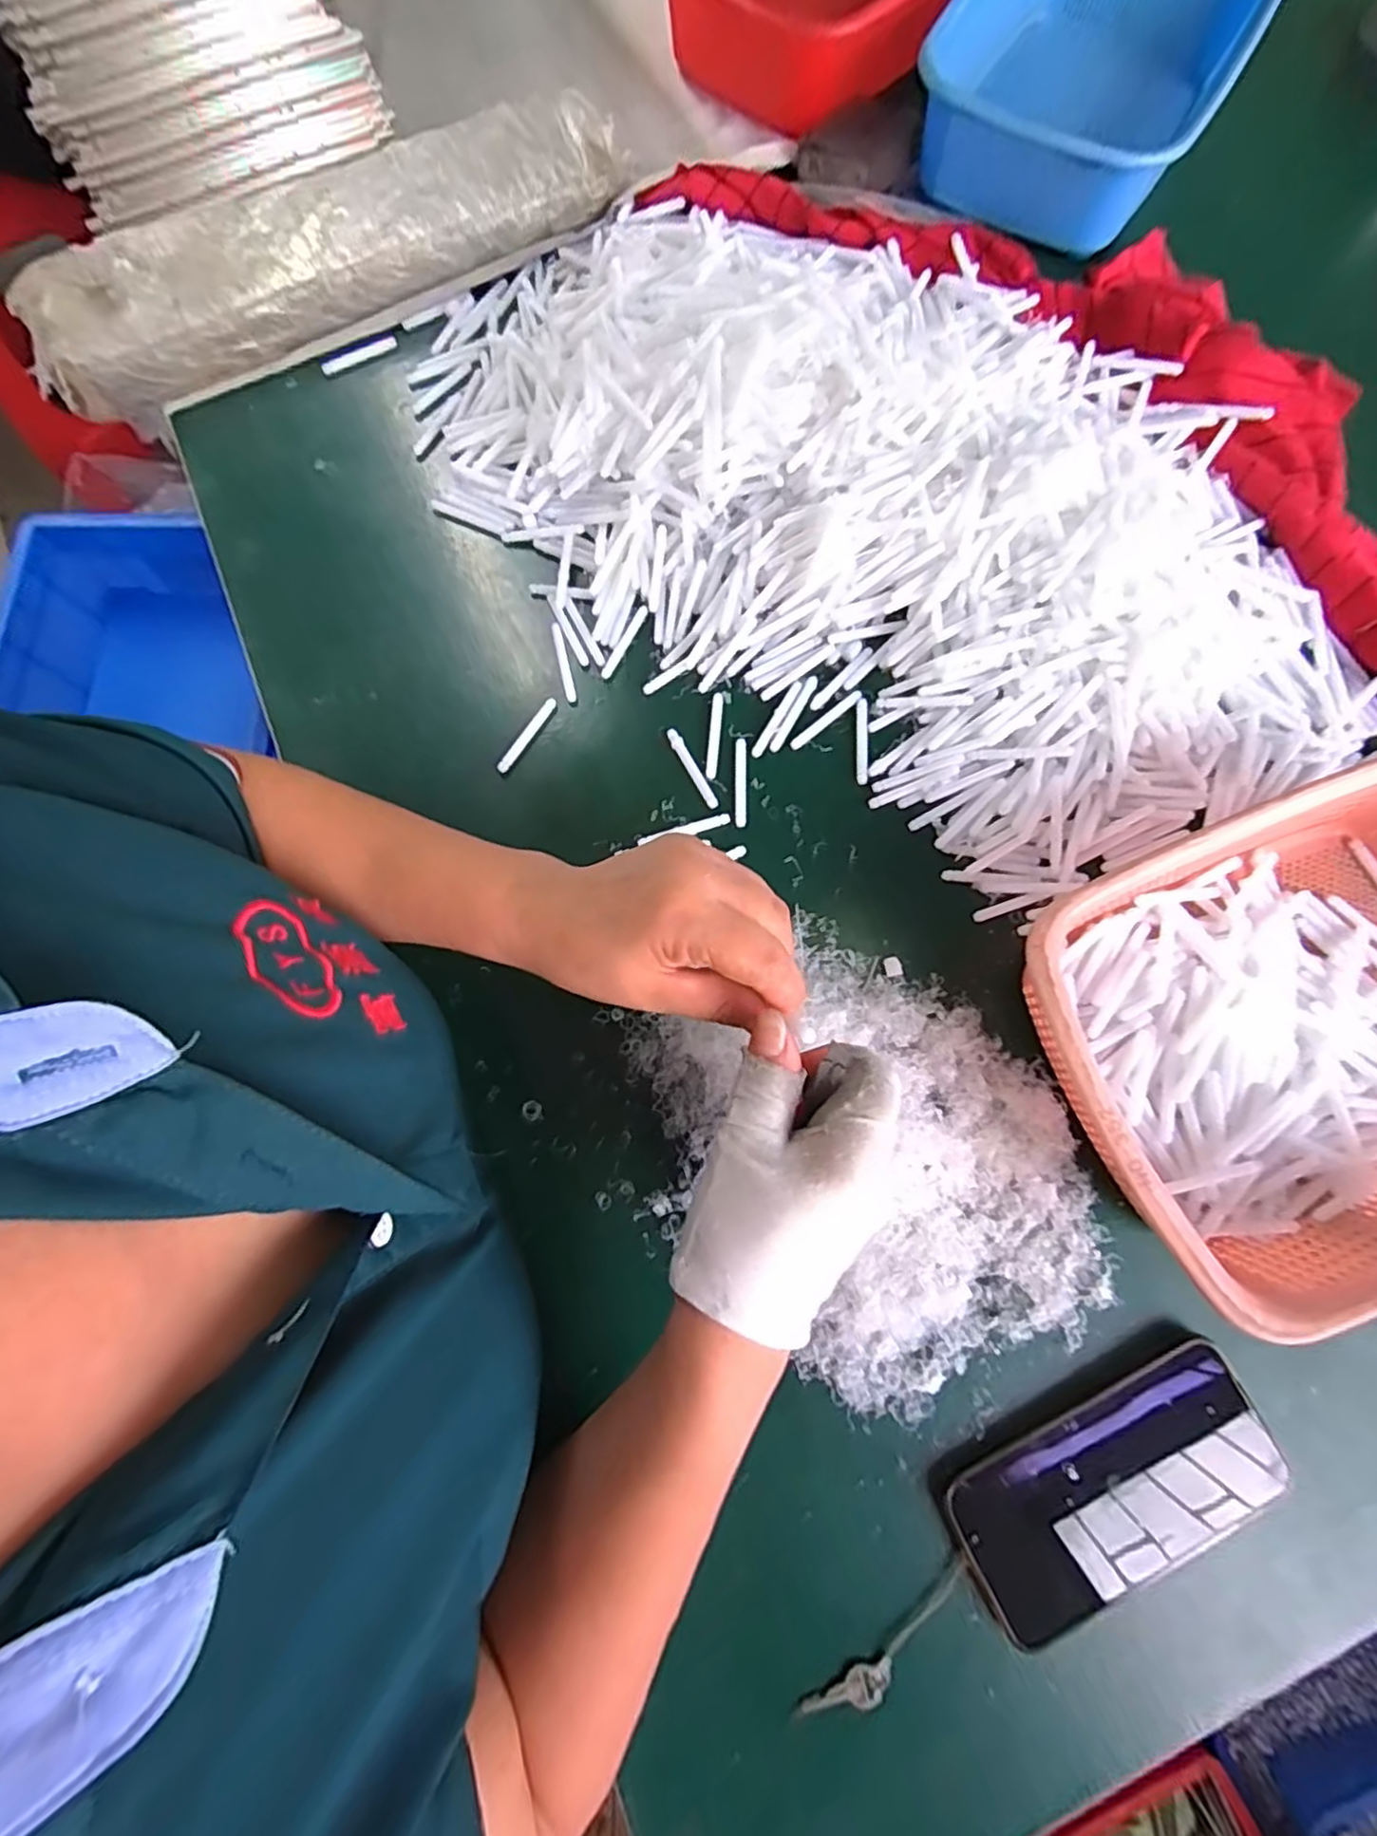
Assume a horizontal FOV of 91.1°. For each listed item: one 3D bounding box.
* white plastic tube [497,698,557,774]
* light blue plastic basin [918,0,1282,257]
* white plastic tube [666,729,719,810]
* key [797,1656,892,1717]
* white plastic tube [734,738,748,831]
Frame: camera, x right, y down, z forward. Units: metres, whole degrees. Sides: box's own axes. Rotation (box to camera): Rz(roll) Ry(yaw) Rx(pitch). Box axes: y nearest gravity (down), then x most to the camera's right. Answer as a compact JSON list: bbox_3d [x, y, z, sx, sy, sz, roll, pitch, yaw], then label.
[{"bbox_3d":[-0.105,-0.119,0.441,0.008,0.004,0.059,33,80,8],"label":"white plastic tube"},{"bbox_3d":[0.320,-0.683,0.541,0.206,0.079,0.298,30,79,7],"label":"light blue plastic basin"},{"bbox_3d":[0.003,-0.096,0.435,0.008,0.007,0.059,-28,79,-6],"label":"white plastic tube"},{"bbox_3d":[0.076,0.367,0.320,0.046,0.004,0.013,-16,78,-3],"label":"key"},{"bbox_3d":[0.034,-0.087,0.433,0.008,0.004,0.061,0,77,2],"label":"white plastic tube"}]

